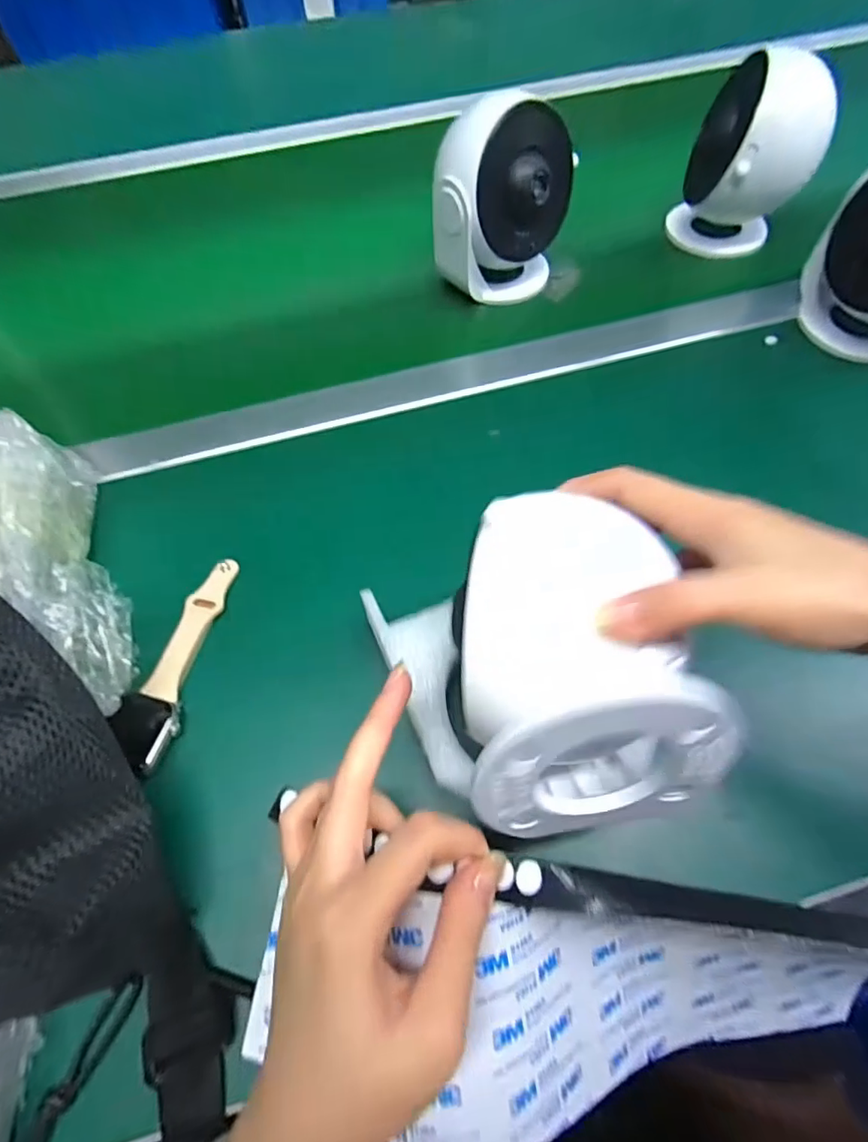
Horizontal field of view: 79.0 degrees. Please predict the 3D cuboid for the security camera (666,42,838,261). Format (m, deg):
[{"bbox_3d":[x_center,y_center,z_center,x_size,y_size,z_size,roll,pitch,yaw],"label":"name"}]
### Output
[{"bbox_3d":[0.250,-0.331,0.427,0.076,0.133,0.078,-13,62,-4],"label":"security camera"}]

